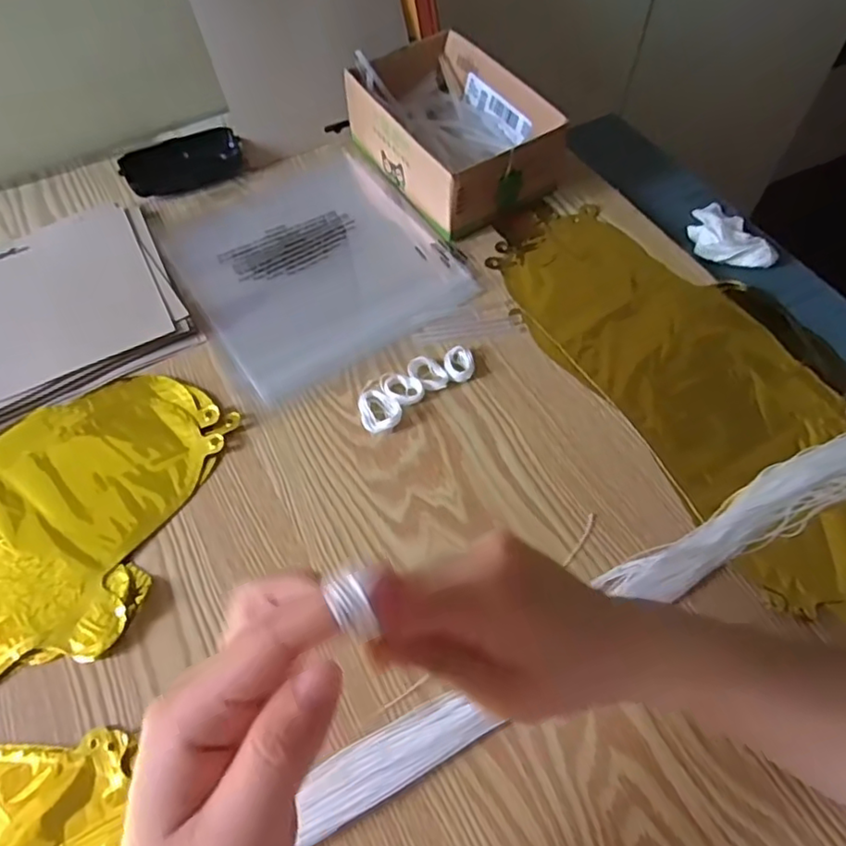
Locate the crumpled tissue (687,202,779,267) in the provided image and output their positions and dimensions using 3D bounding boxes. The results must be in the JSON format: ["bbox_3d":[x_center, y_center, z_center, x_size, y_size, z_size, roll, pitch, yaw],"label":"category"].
[{"bbox_3d":[0.268,-0.168,0.546,0.055,0.020,0.085,-22,61,-12],"label":"crumpled tissue"}]

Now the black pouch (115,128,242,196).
[{"bbox_3d":[-0.237,-0.261,0.606,0.111,0.021,0.064,-25,62,-13],"label":"black pouch"}]

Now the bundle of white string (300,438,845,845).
[{"bbox_3d":[-0.018,0.181,0.337,0.815,0.019,0.045,-26,62,-14],"label":"bundle of white string"}]

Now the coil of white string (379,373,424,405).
[{"bbox_3d":[-0.016,-0.026,0.462,0.029,0.009,0.030,-1,59,1],"label":"coil of white string"}]

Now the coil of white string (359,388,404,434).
[{"bbox_3d":[-0.033,-0.010,0.453,0.029,0.007,0.037,-19,61,-10],"label":"coil of white string"}]

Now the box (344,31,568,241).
[{"bbox_3d":[0.024,-0.271,0.568,0.130,0.070,0.198,-31,63,-16],"label":"box"}]

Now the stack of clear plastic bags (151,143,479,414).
[{"bbox_3d":[-0.096,-0.143,0.537,0.215,0.008,0.230,-33,64,-17],"label":"stack of clear plastic bags"}]

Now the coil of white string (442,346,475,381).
[{"bbox_3d":[0.028,-0.045,0.471,0.023,0.009,0.030,-12,60,-6],"label":"coil of white string"}]

